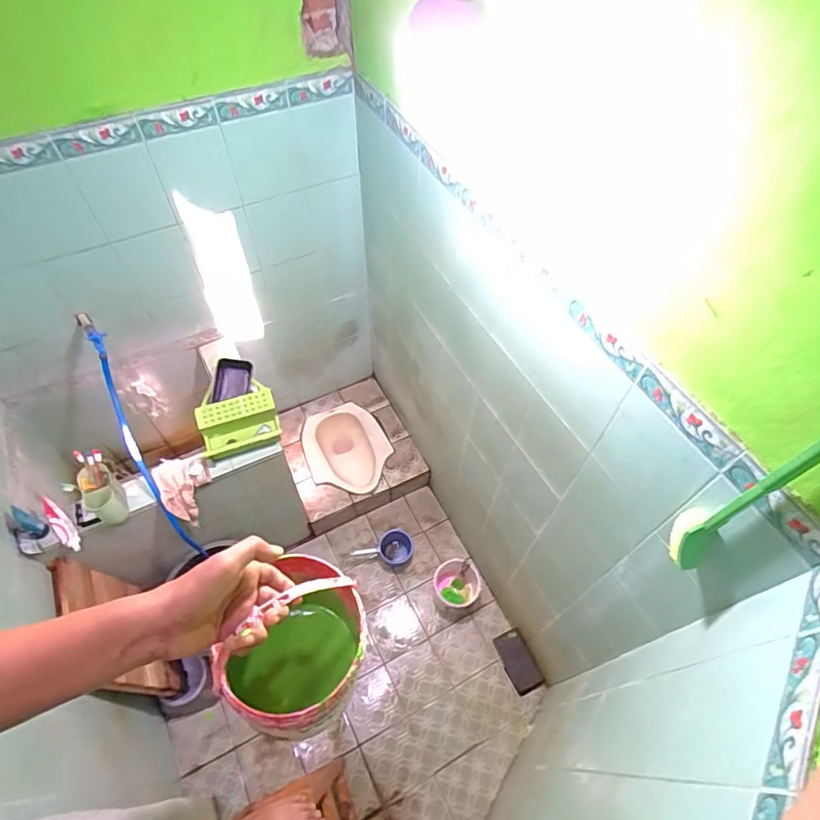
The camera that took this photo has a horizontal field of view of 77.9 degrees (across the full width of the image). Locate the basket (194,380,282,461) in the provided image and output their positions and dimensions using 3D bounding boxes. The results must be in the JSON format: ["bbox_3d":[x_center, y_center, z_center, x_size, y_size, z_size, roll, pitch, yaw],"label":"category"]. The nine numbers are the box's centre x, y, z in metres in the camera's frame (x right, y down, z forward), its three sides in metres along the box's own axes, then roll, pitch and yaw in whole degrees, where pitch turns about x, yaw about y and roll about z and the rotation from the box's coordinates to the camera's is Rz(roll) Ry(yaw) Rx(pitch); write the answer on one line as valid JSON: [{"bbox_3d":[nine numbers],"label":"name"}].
[{"bbox_3d":[-0.576,0.032,1.709,0.251,0.121,0.249,-16,58,-12],"label":"basket"}]

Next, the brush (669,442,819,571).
[{"bbox_3d":[0.491,0.134,0.748,0.069,0.400,0.064,35,62,20],"label":"brush"}]

